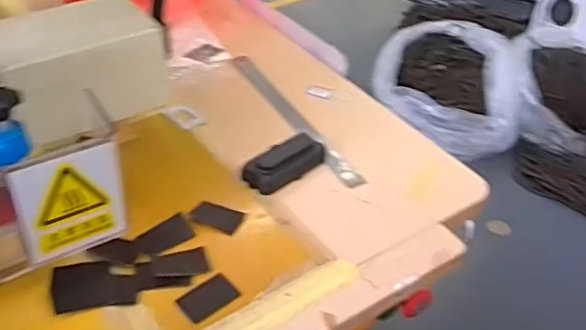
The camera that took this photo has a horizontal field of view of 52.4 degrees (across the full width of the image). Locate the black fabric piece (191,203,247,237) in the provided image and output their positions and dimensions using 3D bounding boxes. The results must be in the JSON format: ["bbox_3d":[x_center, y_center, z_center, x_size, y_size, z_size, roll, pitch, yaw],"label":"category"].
[{"bbox_3d":[-0.081,0.056,0.641,0.051,0.005,0.035,17,41,14],"label":"black fabric piece"}]

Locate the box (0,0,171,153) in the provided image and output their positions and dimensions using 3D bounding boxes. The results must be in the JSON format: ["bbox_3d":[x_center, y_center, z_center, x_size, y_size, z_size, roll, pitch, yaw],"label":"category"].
[{"bbox_3d":[-0.216,-0.099,0.605,0.164,0.091,0.111,-22,46,-30],"label":"box"}]

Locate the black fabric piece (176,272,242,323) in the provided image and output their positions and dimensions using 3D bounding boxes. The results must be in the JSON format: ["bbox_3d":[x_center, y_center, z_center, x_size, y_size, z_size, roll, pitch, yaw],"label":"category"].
[{"bbox_3d":[-0.079,0.124,0.560,0.052,0.004,0.034,-29,50,-35],"label":"black fabric piece"}]

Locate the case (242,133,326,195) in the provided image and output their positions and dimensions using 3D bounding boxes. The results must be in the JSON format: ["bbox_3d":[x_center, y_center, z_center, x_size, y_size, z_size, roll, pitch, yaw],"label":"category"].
[{"bbox_3d":[-0.007,-0.008,0.709,0.047,0.029,0.109,30,45,27],"label":"case"}]

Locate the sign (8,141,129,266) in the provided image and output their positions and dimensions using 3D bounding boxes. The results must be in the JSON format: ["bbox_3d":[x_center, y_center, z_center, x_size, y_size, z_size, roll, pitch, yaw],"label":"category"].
[{"bbox_3d":[-0.180,0.032,0.490,0.085,0.099,0.005,-26,48,-32],"label":"sign"}]

